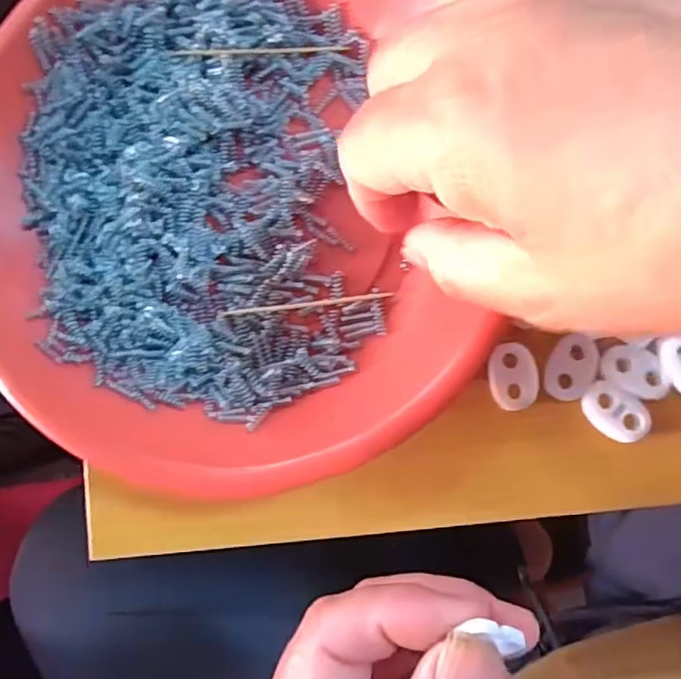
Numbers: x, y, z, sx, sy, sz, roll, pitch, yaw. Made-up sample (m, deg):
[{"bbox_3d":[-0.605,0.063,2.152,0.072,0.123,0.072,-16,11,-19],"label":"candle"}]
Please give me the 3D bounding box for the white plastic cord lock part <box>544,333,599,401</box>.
[{"bbox_3d":[0.076,0.009,0.196,0.016,0.004,0.022,16,85,7],"label":"white plastic cord lock part"}]

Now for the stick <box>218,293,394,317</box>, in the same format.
[{"bbox_3d":[-0.012,-0.012,0.206,0.059,0.004,0.004,-8,83,4],"label":"stick"}]

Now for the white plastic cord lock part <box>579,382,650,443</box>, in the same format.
[{"bbox_3d":[0.089,0.023,0.191,0.022,0.004,0.014,36,87,8],"label":"white plastic cord lock part"}]

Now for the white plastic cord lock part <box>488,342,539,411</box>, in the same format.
[{"bbox_3d":[0.058,0.012,0.197,0.016,0.004,0.022,-6,82,4],"label":"white plastic cord lock part"}]

